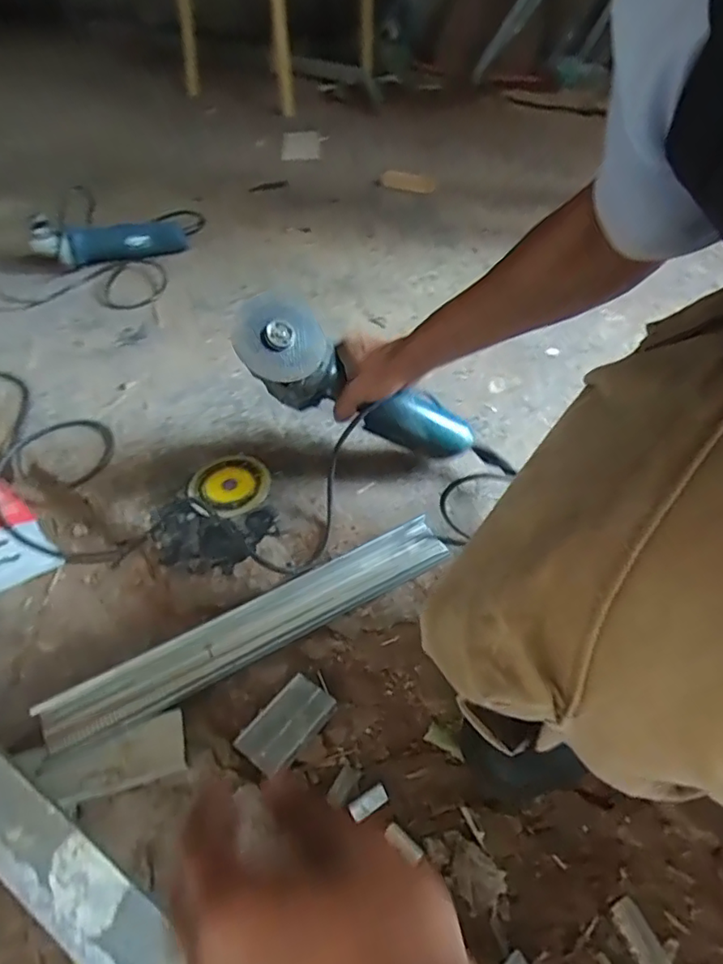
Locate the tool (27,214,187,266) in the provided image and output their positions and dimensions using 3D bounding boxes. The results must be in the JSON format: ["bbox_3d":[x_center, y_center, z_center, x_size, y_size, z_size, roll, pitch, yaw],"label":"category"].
[{"bbox_3d":[-0.466,-0.452,1.051,0.264,0.088,0.063,-18,50,-15],"label":"tool"}]

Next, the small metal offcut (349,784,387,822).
[{"bbox_3d":[0.006,0.280,0.495,0.035,0.006,0.016,-26,53,-21],"label":"small metal offcut"}]

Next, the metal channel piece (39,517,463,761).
[{"bbox_3d":[-0.095,0.138,0.553,0.404,0.018,0.054,-23,52,-19],"label":"metal channel piece"}]

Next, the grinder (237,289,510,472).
[{"bbox_3d":[0.005,-0.098,0.633,0.319,0.091,0.093,26,44,-25],"label":"grinder"}]

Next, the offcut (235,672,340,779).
[{"bbox_3d":[-0.069,0.227,0.529,0.050,0.028,0.086,34,56,27],"label":"offcut"}]

